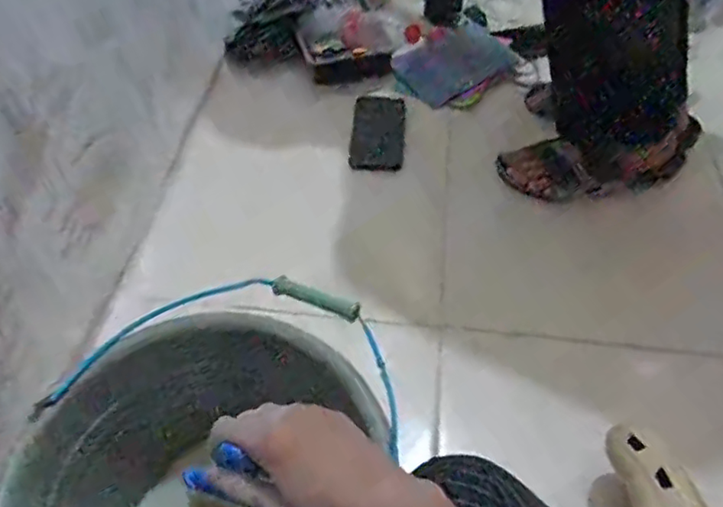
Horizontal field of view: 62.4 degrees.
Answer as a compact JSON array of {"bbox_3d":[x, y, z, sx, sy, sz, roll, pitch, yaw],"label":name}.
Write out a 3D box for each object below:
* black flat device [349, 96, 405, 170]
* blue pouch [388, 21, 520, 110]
[{"bbox_3d":[0.026,-0.193,0.934,0.081,0.017,0.146,7,63,-4],"label":"black flat device"},{"bbox_3d":[0.167,-0.344,1.068,0.208,0.033,0.165,-26,56,-21],"label":"blue pouch"}]

